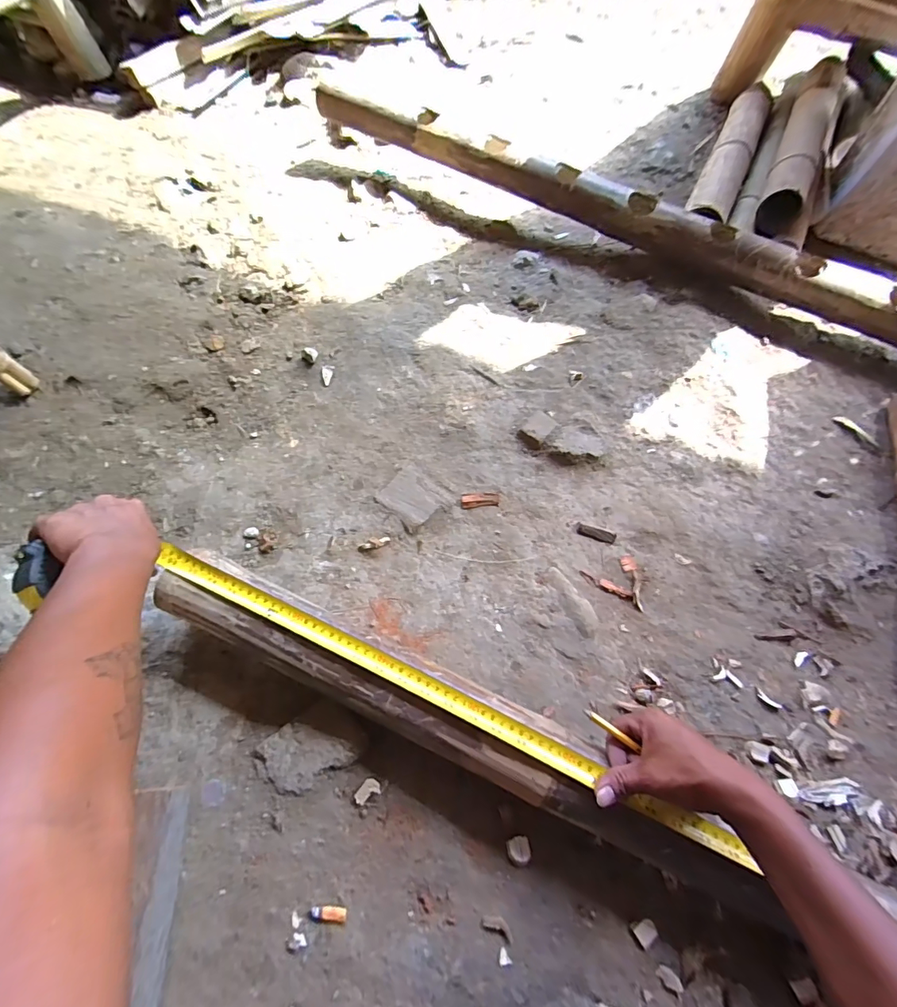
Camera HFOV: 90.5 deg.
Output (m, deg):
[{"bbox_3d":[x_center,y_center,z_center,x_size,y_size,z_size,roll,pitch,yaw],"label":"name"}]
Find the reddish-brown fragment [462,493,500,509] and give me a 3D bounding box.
[{"bbox_3d":[0.047,-0.005,0.638,0.055,0.012,0.018,-7,65,-6],"label":"reddish-brown fragment"}]

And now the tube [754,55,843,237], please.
[{"bbox_3d":[0.764,-0.788,0.956,0.088,0.085,0.593,26,67,8],"label":"tube"}]

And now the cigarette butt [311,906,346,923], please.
[{"bbox_3d":[-0.116,0.397,0.431,0.033,0.005,0.012,6,64,0],"label":"cigarette butt"}]

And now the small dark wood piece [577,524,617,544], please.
[{"bbox_3d":[0.208,0.042,0.625,0.056,0.013,0.017,11,64,2],"label":"small dark wood piece"}]

